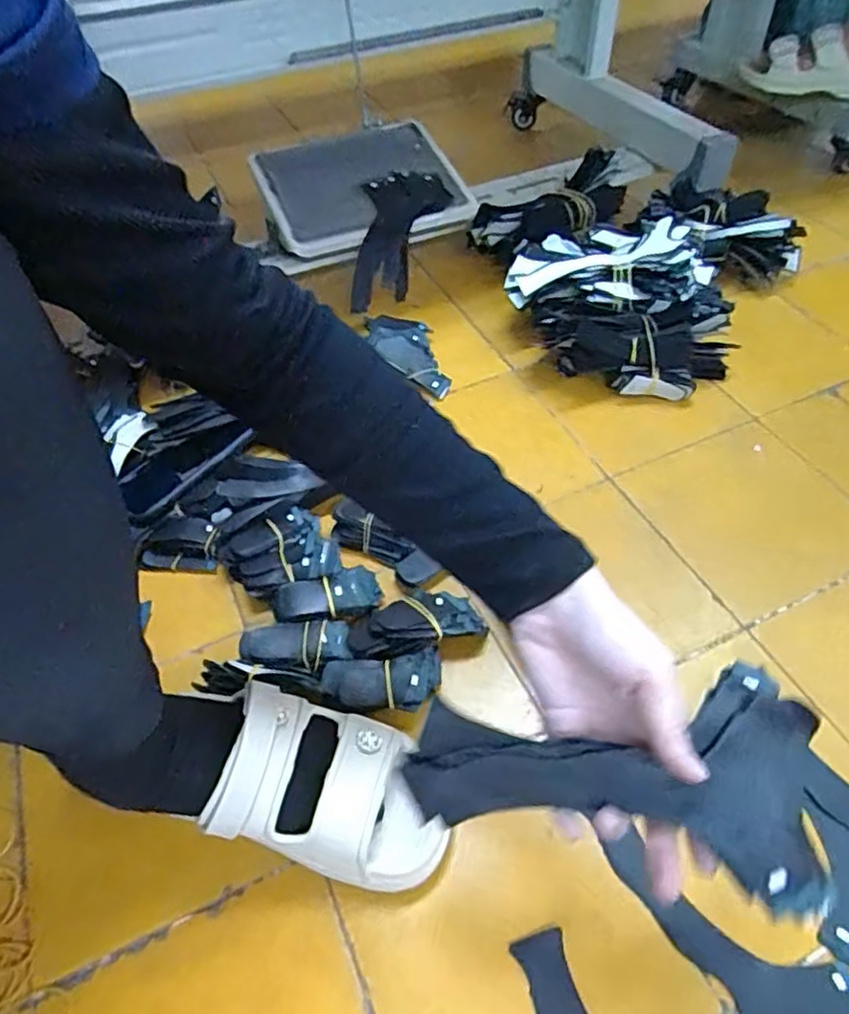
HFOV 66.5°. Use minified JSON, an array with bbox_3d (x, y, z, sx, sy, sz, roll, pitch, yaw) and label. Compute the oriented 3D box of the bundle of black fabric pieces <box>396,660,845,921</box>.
[{"bbox_3d":[0.099,0.131,0.334,0.202,0.027,0.109,9,78,12],"label":"bundle of black fabric pieces"}]

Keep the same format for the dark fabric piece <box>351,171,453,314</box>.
[{"bbox_3d":[-0.042,-0.372,0.869,0.107,0.046,0.185,23,92,18],"label":"dark fabric piece"}]

